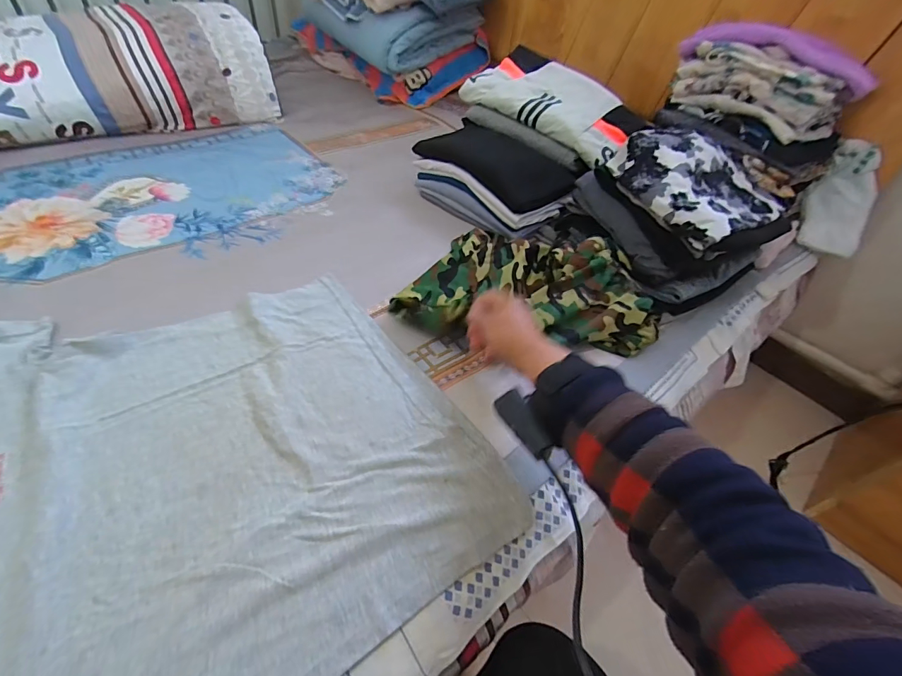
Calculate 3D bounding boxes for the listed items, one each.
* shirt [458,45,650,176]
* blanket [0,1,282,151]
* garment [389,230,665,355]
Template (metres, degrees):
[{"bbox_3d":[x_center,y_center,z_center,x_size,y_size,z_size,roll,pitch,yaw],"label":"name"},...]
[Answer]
[{"bbox_3d":[0.223,-0.491,0.864,0.373,0.083,0.202,38,54,25],"label":"shirt"},{"bbox_3d":[-0.878,-0.529,0.857,0.958,0.192,0.251,-24,55,-26],"label":"blanket"},{"bbox_3d":[0.095,-0.093,0.634,0.370,0.082,0.275,-3,48,-10],"label":"garment"}]

